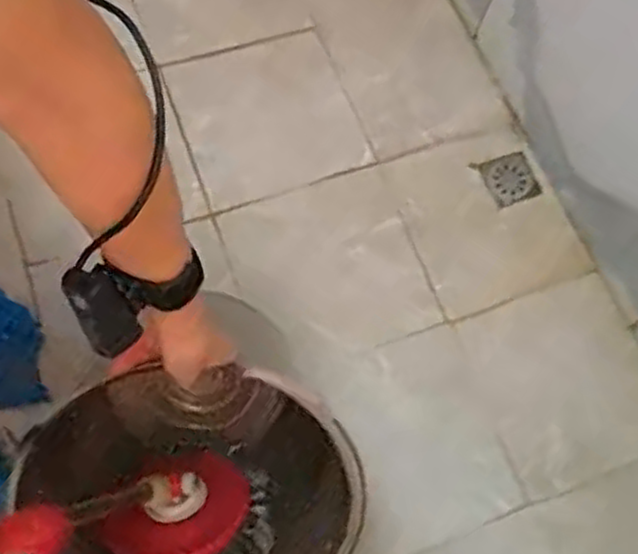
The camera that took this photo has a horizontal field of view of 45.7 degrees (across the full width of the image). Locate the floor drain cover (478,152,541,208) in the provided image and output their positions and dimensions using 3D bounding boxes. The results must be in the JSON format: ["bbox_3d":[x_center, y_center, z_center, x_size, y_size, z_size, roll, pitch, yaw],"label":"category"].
[{"bbox_3d":[0.324,-0.164,1.282,0.083,0.012,0.082,-21,72,-7],"label":"floor drain cover"}]

